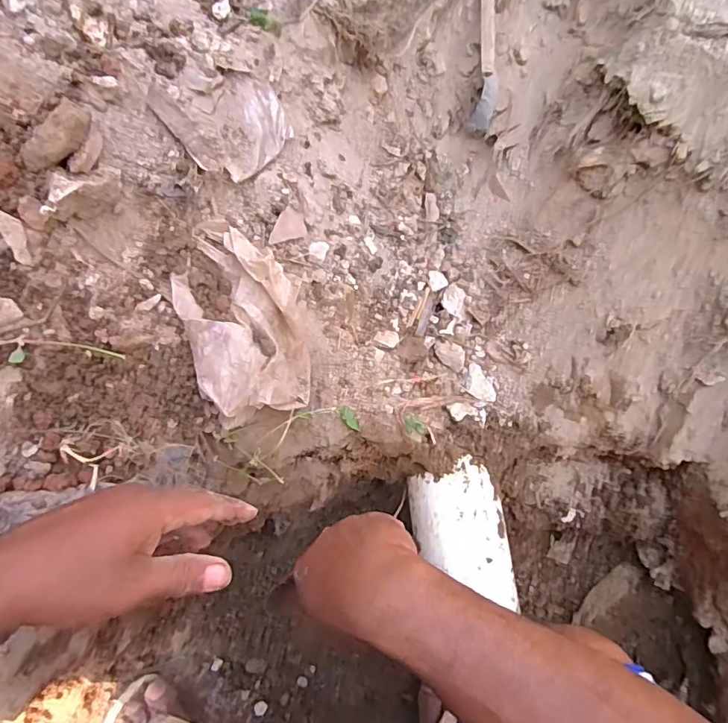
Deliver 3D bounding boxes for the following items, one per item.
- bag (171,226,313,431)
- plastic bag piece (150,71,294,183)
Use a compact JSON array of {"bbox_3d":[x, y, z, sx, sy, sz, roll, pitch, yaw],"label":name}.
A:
[{"bbox_3d":[-0.116,-0.039,0.490,0.113,0.082,0.186,-14,82,-9],"label":"bag"},{"bbox_3d":[-0.131,-0.235,0.487,0.109,0.011,0.100,-47,114,-23],"label":"plastic bag piece"}]

